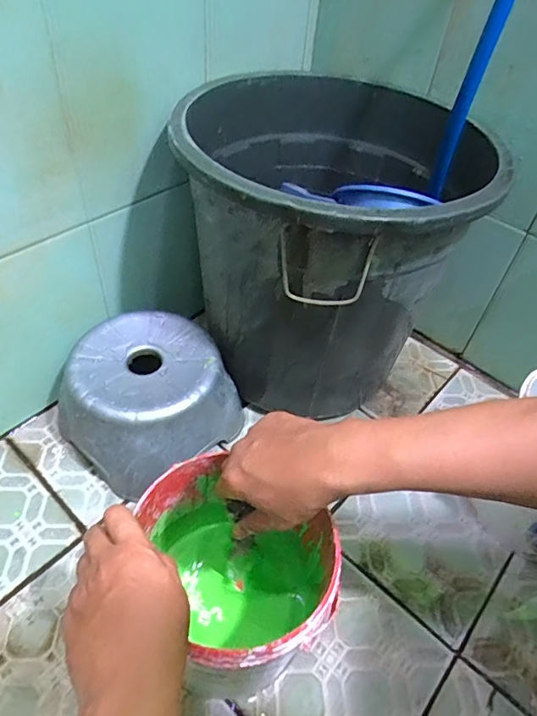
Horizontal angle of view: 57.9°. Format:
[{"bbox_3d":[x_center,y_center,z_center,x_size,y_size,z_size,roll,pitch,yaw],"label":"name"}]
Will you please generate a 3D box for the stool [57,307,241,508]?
[{"bbox_3d":[-0.159,0.050,0.652,0.198,0.118,0.201,33,52,23],"label":"stool"}]

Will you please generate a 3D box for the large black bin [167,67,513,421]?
[{"bbox_3d":[0.069,-0.159,0.702,0.370,0.365,0.430,23,48,15],"label":"large black bin"}]

